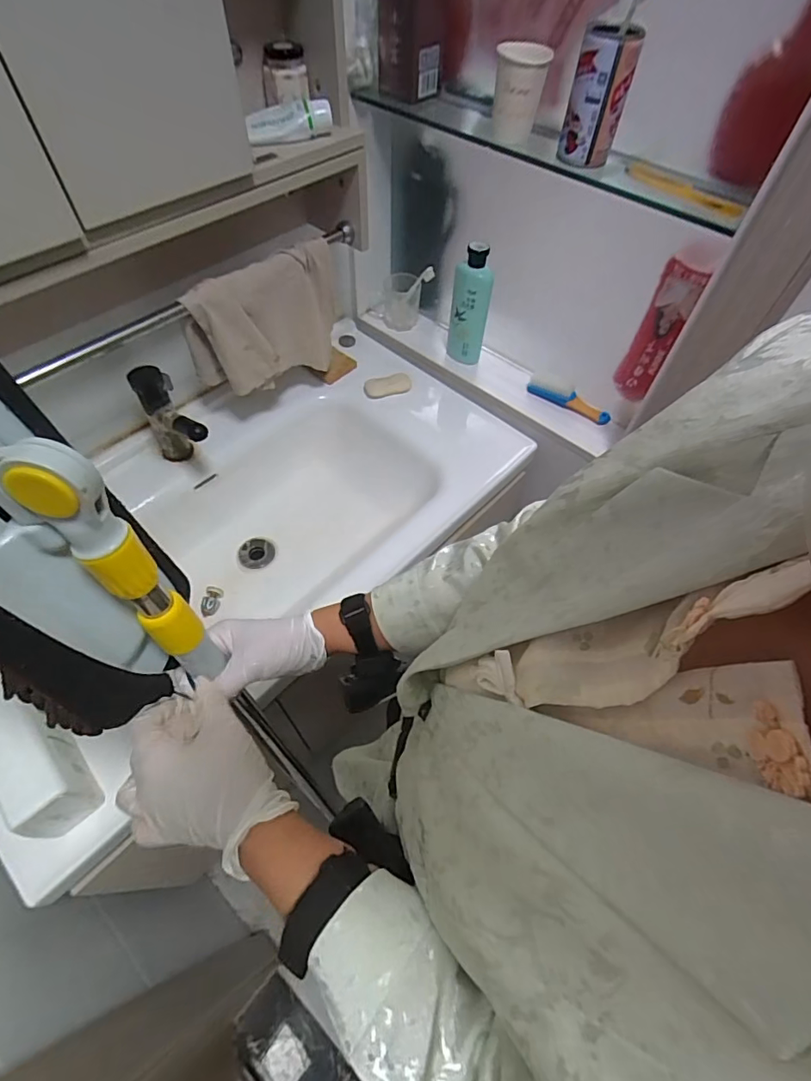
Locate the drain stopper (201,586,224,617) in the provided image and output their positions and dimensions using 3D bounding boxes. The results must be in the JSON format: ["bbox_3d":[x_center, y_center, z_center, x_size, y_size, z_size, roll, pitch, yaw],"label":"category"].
[{"bbox_3d":[-0.324,0.101,0.822,0.022,0.029,0.047,13,57,6],"label":"drain stopper"}]

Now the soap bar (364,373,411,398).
[{"bbox_3d":[-0.033,-0.297,0.940,0.088,0.016,0.040,-13,58,-10],"label":"soap bar"}]

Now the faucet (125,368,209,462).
[{"bbox_3d":[-0.347,-0.164,0.748,0.059,0.165,0.154,-31,63,-21],"label":"faucet"}]

